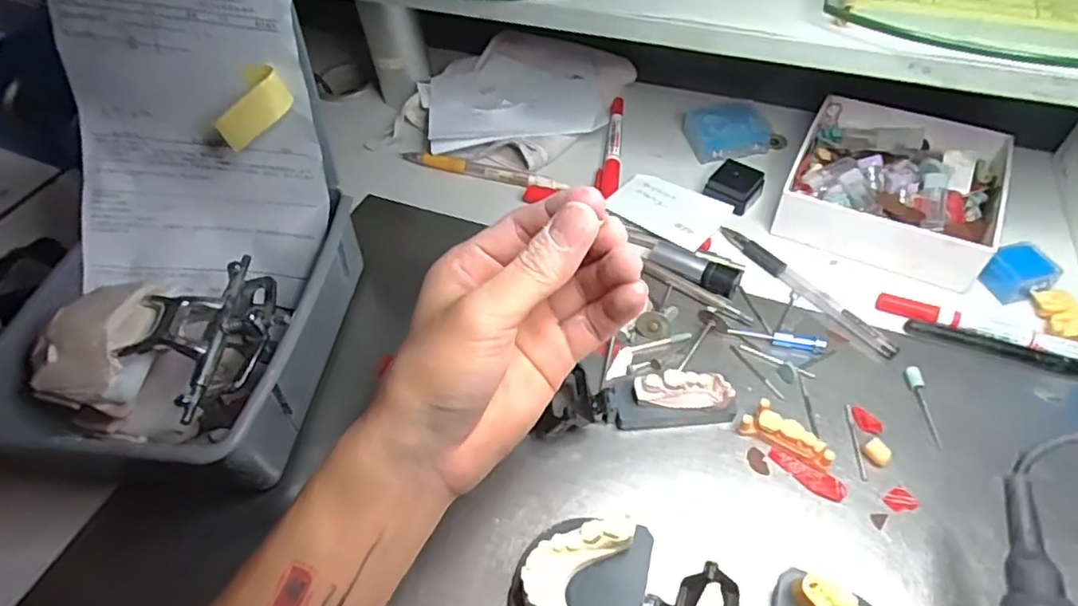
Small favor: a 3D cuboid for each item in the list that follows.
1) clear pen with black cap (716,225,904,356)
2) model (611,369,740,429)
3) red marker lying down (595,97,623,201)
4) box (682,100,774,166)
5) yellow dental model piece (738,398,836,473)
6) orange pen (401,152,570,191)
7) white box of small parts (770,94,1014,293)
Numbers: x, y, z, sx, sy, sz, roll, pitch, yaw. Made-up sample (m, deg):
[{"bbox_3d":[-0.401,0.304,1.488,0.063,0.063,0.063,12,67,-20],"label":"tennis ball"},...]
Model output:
[{"bbox_3d":[0.172,-0.011,0.389,0.015,0.008,0.132,-31,56,-19],"label":"clear pen with black cap"},{"bbox_3d":[0.073,0.051,0.327,0.063,0.029,0.023,-6,52,-1],"label":"model"},{"bbox_3d":[0.059,-0.127,0.483,0.018,0.011,0.132,5,53,8],"label":"red marker lying down"},{"bbox_3d":[0.149,-0.138,0.482,0.063,0.023,0.048,-14,52,-7],"label":"box"},{"bbox_3d":[0.132,0.071,0.316,0.046,0.015,0.018,32,60,25],"label":"yellow dental model piece"},{"bbox_3d":[-0.048,-0.107,0.480,0.138,0.008,0.013,14,54,15],"label":"orange pen"},{"bbox_3d":[0.247,-0.086,0.416,0.127,0.033,0.143,21,56,19],"label":"white box of small parts"}]

